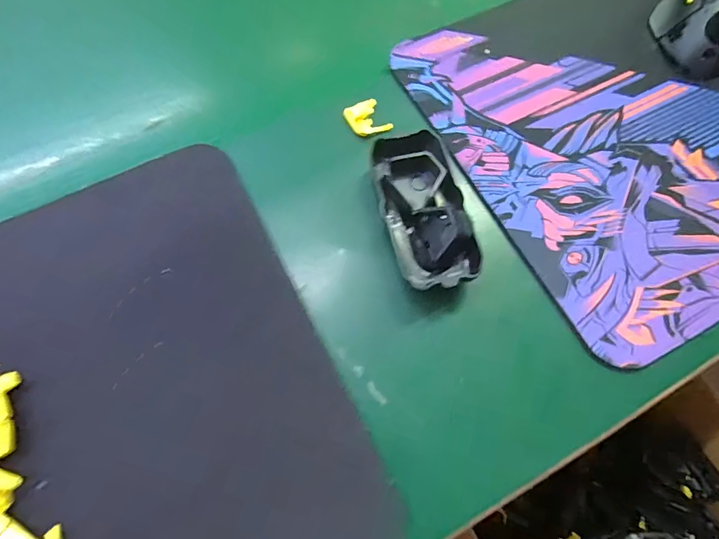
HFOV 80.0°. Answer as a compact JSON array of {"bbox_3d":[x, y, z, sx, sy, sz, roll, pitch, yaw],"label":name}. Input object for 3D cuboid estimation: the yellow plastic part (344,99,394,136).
[{"bbox_3d":[0.006,-0.115,0.328,0.029,0.010,0.029,-25,69,-9],"label":"yellow plastic part"}]

